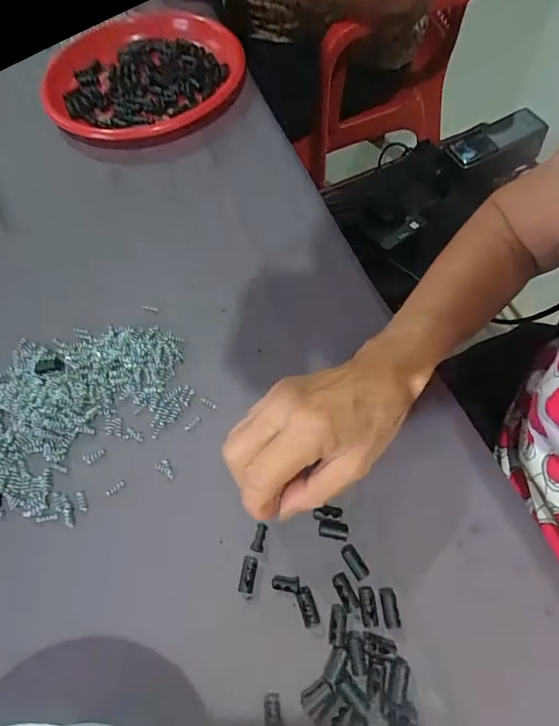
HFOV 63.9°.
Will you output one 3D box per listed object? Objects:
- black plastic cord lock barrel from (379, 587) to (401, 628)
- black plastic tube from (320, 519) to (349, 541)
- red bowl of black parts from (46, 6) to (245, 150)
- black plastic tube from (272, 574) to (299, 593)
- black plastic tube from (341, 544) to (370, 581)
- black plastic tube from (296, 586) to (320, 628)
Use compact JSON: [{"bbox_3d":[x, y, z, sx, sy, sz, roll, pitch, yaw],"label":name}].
[{"bbox_3d":[0.065,0.145,0.266,0.009,0.008,0.022,-5,55,2],"label":"black plastic cord lock barrel"},{"bbox_3d":[0.035,0.108,0.290,0.019,0.007,0.011,5,63,9],"label":"black plastic tube"},{"bbox_3d":[-0.152,-0.320,0.511,0.216,0.047,0.208,-1,62,2],"label":"red bowl of black parts"},{"bbox_3d":[0.004,0.137,0.278,0.016,0.008,0.010,2,63,7],"label":"black plastic tube"},{"bbox_3d":[0.047,0.124,0.280,0.009,0.006,0.021,-29,63,-9],"label":"black plastic tube"},{"bbox_3d":[0.017,0.148,0.272,0.010,0.008,0.021,-19,62,-4],"label":"black plastic tube"}]

